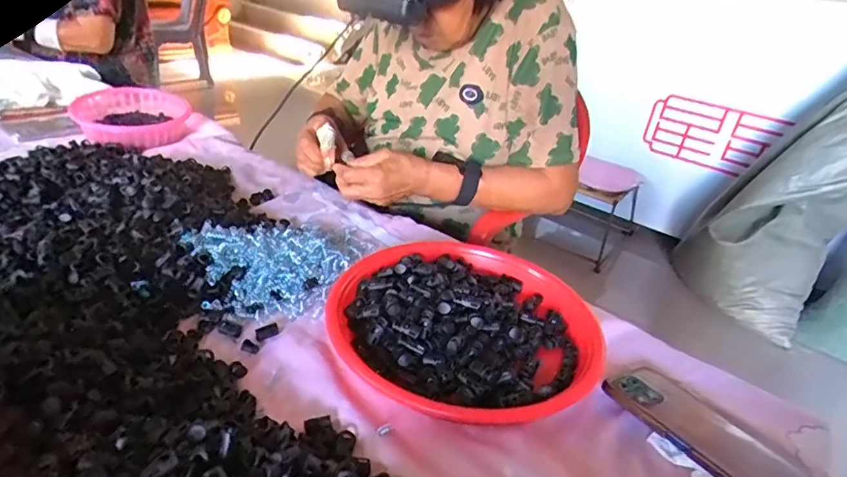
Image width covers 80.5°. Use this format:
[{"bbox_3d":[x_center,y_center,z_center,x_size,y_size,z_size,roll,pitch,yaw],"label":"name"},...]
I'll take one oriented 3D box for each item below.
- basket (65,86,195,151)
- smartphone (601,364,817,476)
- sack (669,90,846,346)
[{"bbox_3d":[-0.489,-0.209,0.850,0.162,0.045,0.198,-5,32,-21],"label":"basket"},{"bbox_3d":[0.233,0.156,0.403,0.091,0.013,0.167,1,23,-35],"label":"smartphone"},{"bbox_3d":[1.026,-0.112,1.300,0.401,0.767,0.200,24,25,-19],"label":"sack"}]

